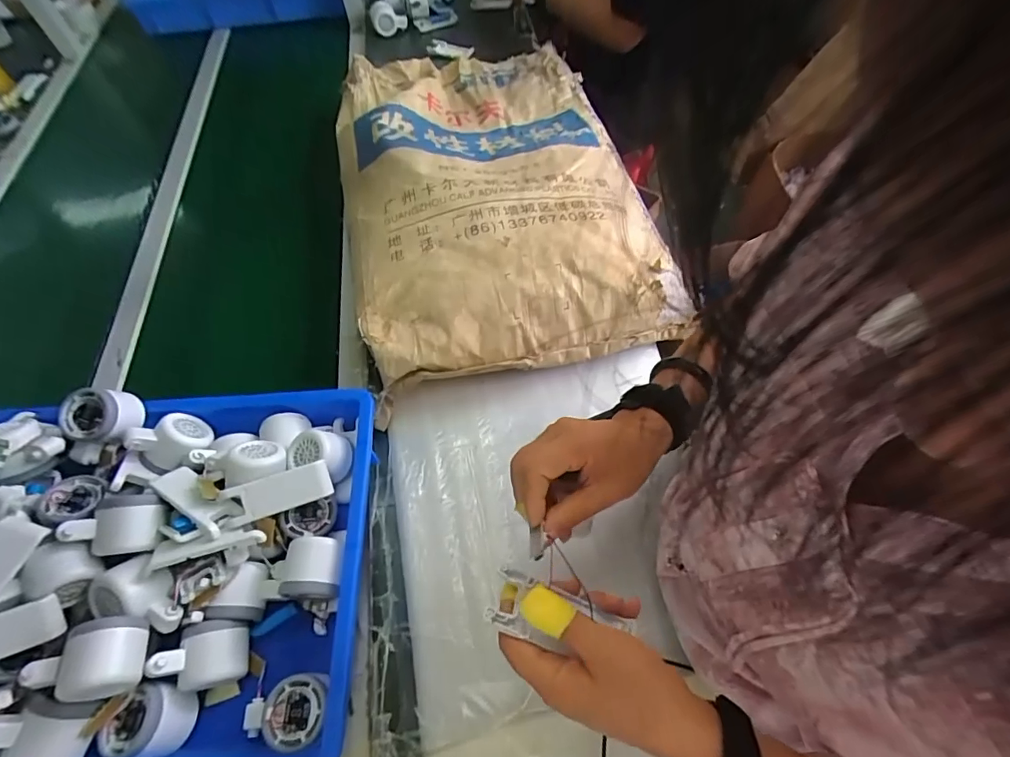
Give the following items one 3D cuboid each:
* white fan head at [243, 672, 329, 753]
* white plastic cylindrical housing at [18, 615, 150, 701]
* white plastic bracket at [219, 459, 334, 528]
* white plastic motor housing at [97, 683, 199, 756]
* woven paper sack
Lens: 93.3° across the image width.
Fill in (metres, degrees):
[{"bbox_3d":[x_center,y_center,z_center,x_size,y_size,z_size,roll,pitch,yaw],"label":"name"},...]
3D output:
[{"bbox_3d":[-0.197,0.309,0.442,0.076,0.048,0.054,-8,60,-3],"label":"white fan head"},{"bbox_3d":[-0.364,0.253,0.428,0.079,0.055,0.058,-12,60,-5],"label":"white plastic cylindrical housing"},{"bbox_3d":[-0.237,0.119,0.499,0.104,0.016,0.040,-19,88,-17],"label":"white plastic bracket"},{"bbox_3d":[-0.323,0.314,0.441,0.060,0.059,0.055,-2,58,3],"label":"white plastic motor housing"},{"bbox_3d":[-0.032,-0.336,0.791,0.450,0.134,0.732,-13,60,-6],"label":"woven paper sack"}]

